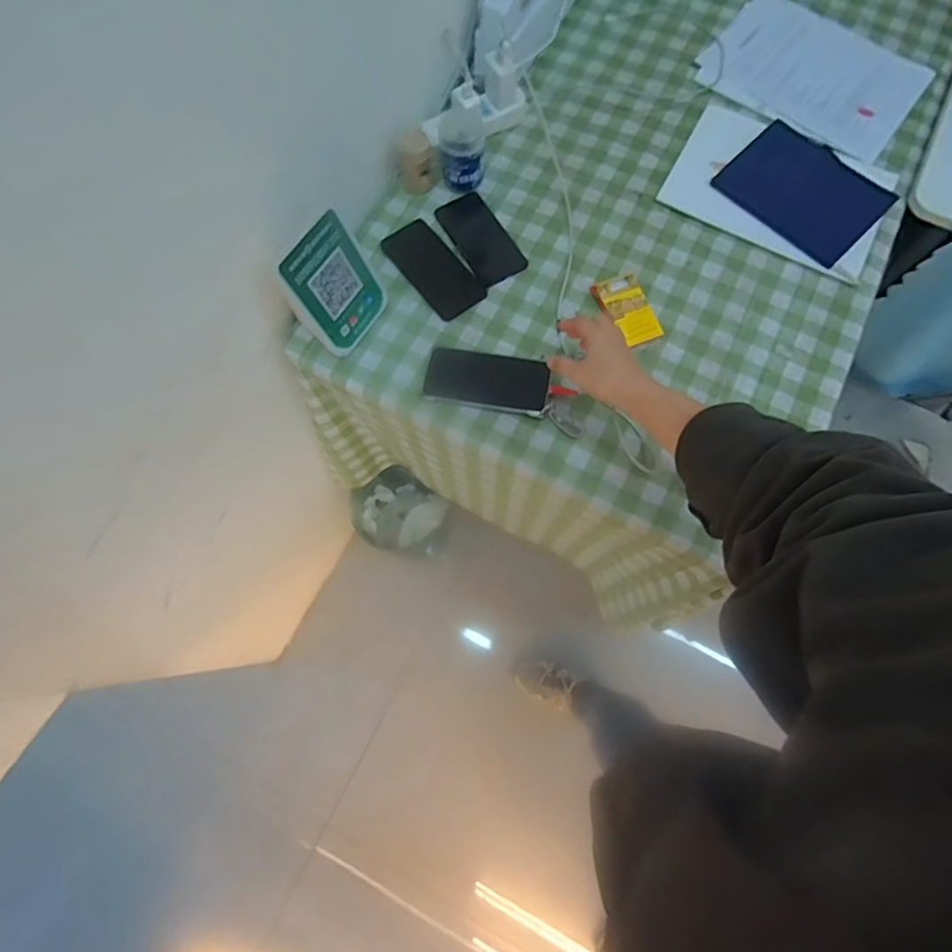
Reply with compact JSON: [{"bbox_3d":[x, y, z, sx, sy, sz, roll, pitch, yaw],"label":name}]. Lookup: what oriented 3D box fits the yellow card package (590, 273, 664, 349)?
[{"bbox_3d":[0.205,-0.223,0.722,0.060,0.021,0.109,-26,75,-5],"label":"yellow card package"}]

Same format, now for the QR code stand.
[{"bbox_3d":[-0.174,-0.232,0.669,0.066,0.131,0.119,32,78,10],"label":"QR code stand"}]

